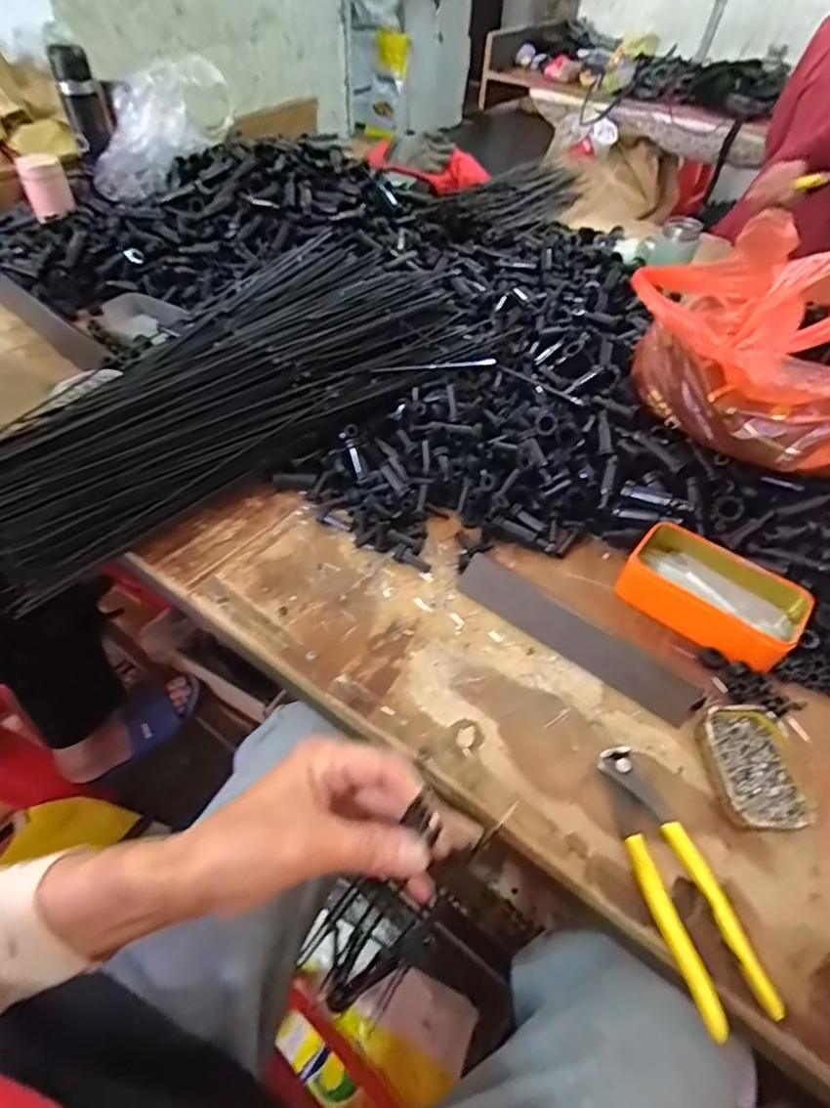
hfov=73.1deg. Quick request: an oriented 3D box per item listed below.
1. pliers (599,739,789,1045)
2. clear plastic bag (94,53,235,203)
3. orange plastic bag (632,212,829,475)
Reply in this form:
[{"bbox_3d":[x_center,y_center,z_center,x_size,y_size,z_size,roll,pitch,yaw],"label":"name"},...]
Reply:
[{"bbox_3d":[0.174,0.214,0.379,0.048,0.021,0.165,-10,52,-9],"label":"pliers"},{"bbox_3d":[-0.457,-0.744,0.982,0.294,0.140,0.146,-28,49,20],"label":"clear plastic bag"},{"bbox_3d":[0.348,-0.195,0.519,0.196,0.164,0.256,-18,53,-17],"label":"orange plastic bag"}]

